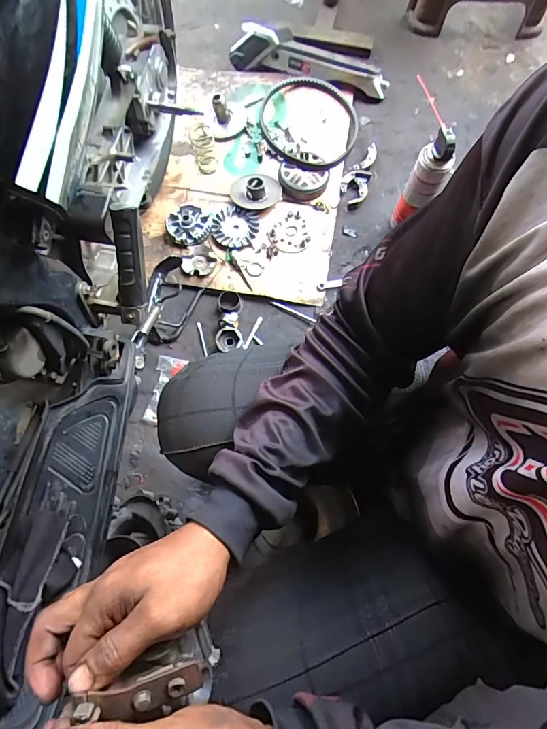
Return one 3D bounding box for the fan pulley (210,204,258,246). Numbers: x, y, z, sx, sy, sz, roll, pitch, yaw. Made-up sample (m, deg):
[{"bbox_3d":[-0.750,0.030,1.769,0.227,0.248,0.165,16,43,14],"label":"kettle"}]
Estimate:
[{"bbox_3d":[-0.089,-0.315,0.936,0.103,0.017,0.097,0,74,-1],"label":"fan pulley"}]

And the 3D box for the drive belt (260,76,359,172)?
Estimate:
[{"bbox_3d":[0.089,-0.586,1.011,0.242,0.039,0.293,4,74,0],"label":"drive belt"}]

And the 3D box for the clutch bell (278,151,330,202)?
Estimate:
[{"bbox_3d":[0.071,-0.443,0.954,0.113,0.040,0.112,0,74,-1],"label":"clutch bell"}]

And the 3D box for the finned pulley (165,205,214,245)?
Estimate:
[{"bbox_3d":[-0.195,-0.324,0.953,0.101,0.020,0.099,0,74,-1],"label":"finned pulley"}]

